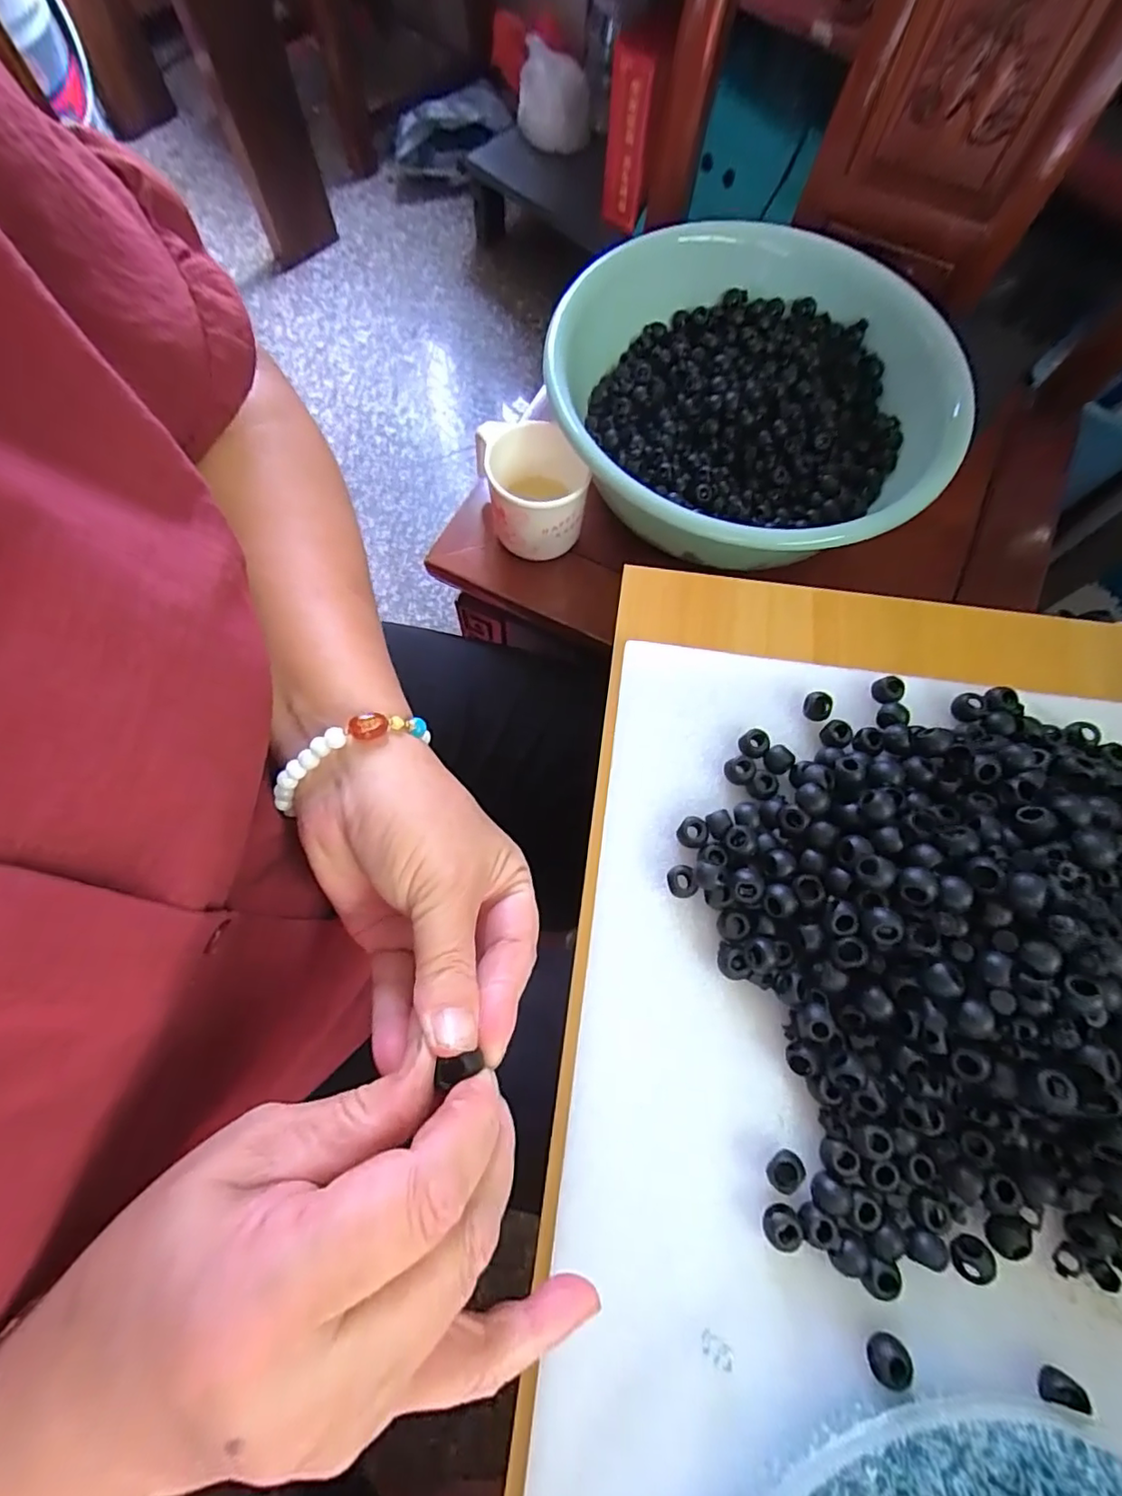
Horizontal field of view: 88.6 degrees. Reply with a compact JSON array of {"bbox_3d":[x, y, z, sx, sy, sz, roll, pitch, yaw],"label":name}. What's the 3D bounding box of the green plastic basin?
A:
[{"bbox_3d":[0.151,-0.272,0.452,0.266,0.103,0.315,1,72,-1],"label":"green plastic basin"}]

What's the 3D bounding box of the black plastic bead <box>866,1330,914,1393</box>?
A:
[{"bbox_3d":[0.134,0.250,0.234,0.016,0.008,0.016,0,72,-1],"label":"black plastic bead"}]

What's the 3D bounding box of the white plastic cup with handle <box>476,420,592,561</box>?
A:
[{"bbox_3d":[-0.022,-0.202,0.446,0.073,0.067,0.082,-11,73,-4],"label":"white plastic cup with handle"}]

